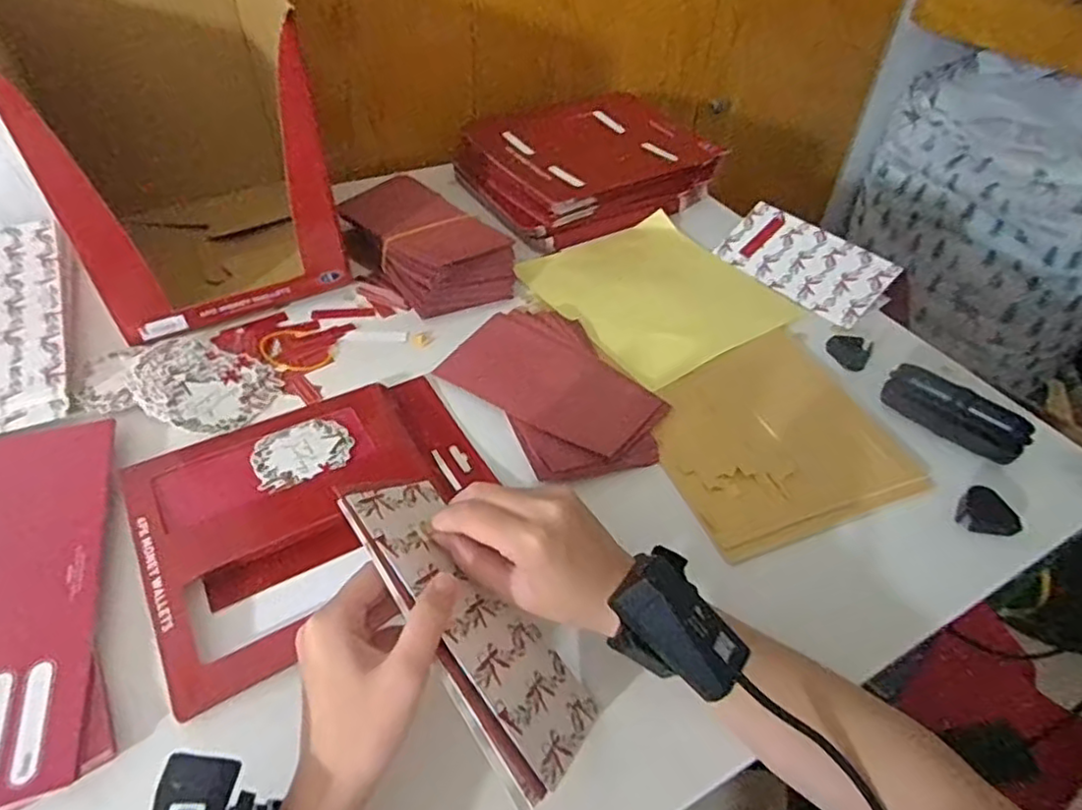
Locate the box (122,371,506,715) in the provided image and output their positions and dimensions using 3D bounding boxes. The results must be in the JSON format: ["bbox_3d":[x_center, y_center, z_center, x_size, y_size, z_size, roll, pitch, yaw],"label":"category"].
[{"bbox_3d":[-0.155,0.063,0.471,0.237,0.007,0.190,-25,55,-26],"label":"box"}]

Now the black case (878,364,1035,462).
[{"bbox_3d":[0.349,0.008,0.562,0.110,0.025,0.050,33,51,28],"label":"black case"}]

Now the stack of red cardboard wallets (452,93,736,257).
[{"bbox_3d":[0.055,-0.288,0.790,0.244,0.060,0.208,-24,54,-26],"label":"stack of red cardboard wallets"}]

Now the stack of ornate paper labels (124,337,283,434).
[{"bbox_3d":[-0.282,-0.018,0.544,0.121,0.009,0.085,22,49,13],"label":"stack of ornate paper labels"}]

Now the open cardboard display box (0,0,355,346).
[{"bbox_3d":[-0.331,-0.241,0.590,0.206,0.216,0.253,-22,49,-23],"label":"open cardboard display box"}]

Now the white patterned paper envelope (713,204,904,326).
[{"bbox_3d":[0.276,-0.155,0.707,0.085,0.011,0.174,-46,60,-4],"label":"white patterned paper envelope"}]

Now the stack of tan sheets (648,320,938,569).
[{"bbox_3d":[0.188,0.019,0.552,0.196,0.010,0.195,-13,50,-18],"label":"stack of tan sheets"}]

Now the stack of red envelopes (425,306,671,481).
[{"bbox_3d":[0.014,-0.018,0.561,0.134,0.016,0.195,-26,55,-27],"label":"stack of red envelopes"}]

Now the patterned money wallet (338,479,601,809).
[{"bbox_3d":[-0.038,0.115,0.362,0.172,0.013,0.090,52,16,14],"label":"patterned money wallet"}]

